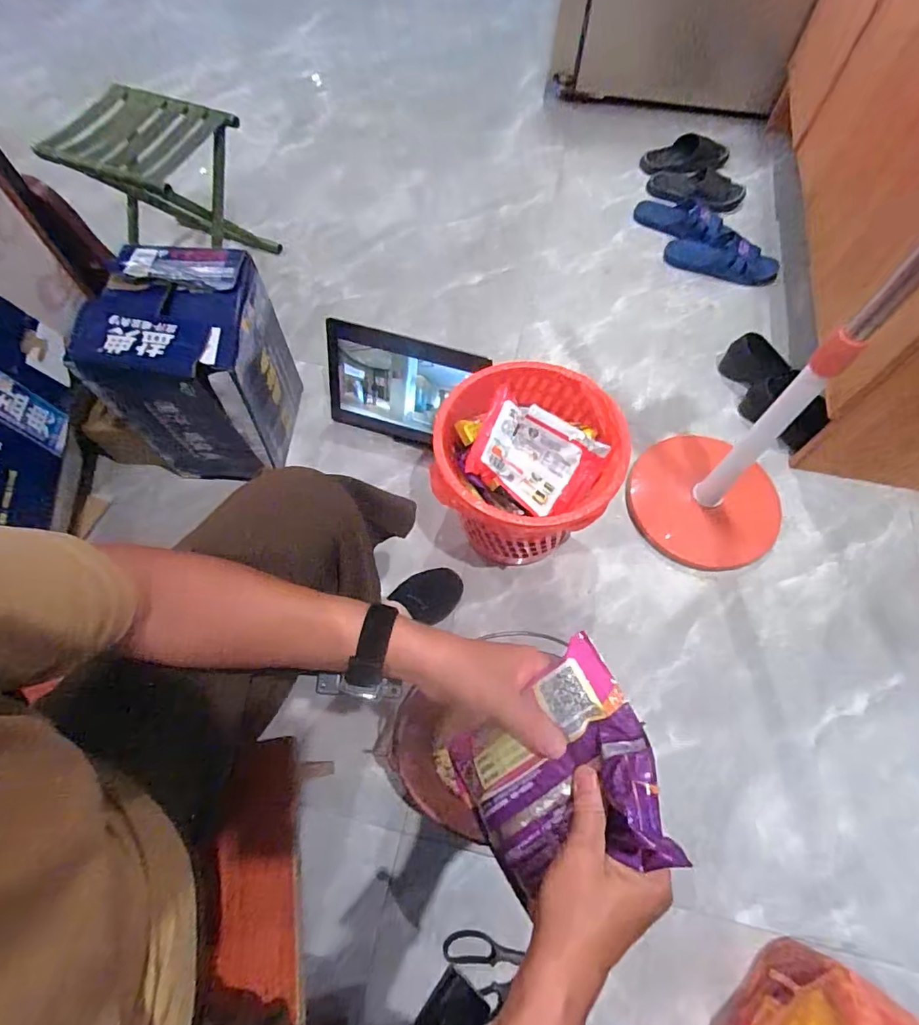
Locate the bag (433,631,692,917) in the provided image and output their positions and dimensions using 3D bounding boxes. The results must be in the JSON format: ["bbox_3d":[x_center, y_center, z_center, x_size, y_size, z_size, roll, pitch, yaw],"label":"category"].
[{"bbox_3d":[0.056,0.197,0.380,0.175,0.028,0.134,-41,55,27],"label":"bag"}]

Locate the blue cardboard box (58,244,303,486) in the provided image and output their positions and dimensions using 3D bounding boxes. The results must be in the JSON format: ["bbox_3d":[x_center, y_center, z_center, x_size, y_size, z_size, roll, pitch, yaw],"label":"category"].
[{"bbox_3d":[-0.441,-0.242,0.932,0.231,0.350,0.257,4,65,1],"label":"blue cardboard box"}]

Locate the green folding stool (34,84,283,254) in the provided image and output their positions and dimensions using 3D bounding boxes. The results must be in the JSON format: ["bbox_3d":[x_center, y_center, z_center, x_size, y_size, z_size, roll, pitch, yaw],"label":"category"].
[{"bbox_3d":[-0.651,-0.715,1.178,0.310,0.334,0.271,19,66,8],"label":"green folding stool"}]

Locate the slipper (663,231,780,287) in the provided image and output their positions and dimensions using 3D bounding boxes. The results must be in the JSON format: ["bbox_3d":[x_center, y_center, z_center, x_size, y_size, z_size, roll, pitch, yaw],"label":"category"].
[{"bbox_3d":[0.667,-0.640,1.313,0.275,0.044,0.139,10,65,4],"label":"slipper"}]

